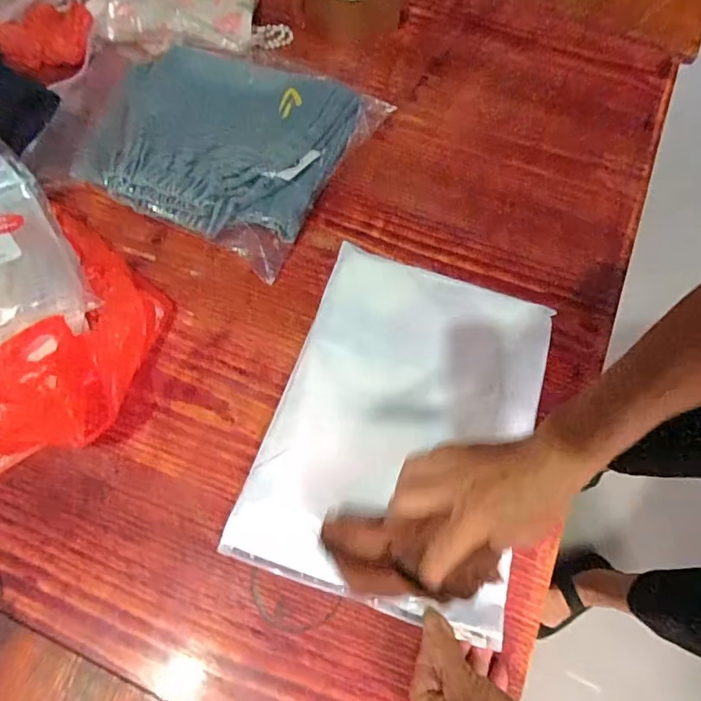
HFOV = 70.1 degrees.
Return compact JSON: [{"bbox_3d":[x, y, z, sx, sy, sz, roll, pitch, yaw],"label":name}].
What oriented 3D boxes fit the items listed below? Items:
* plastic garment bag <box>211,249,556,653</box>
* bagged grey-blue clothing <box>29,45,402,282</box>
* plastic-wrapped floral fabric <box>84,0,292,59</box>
[{"bbox_3d":[0.051,0.056,0.454,0.225,0.017,0.313,18,68,4],"label":"plastic garment bag"},{"bbox_3d":[-0.176,-0.260,0.566,0.360,0.047,0.274,22,68,6],"label":"bagged grey-blue clothing"},{"bbox_3d":[-0.202,-0.457,0.658,0.247,0.040,0.178,12,67,2],"label":"plastic-wrapped floral fabric"}]

